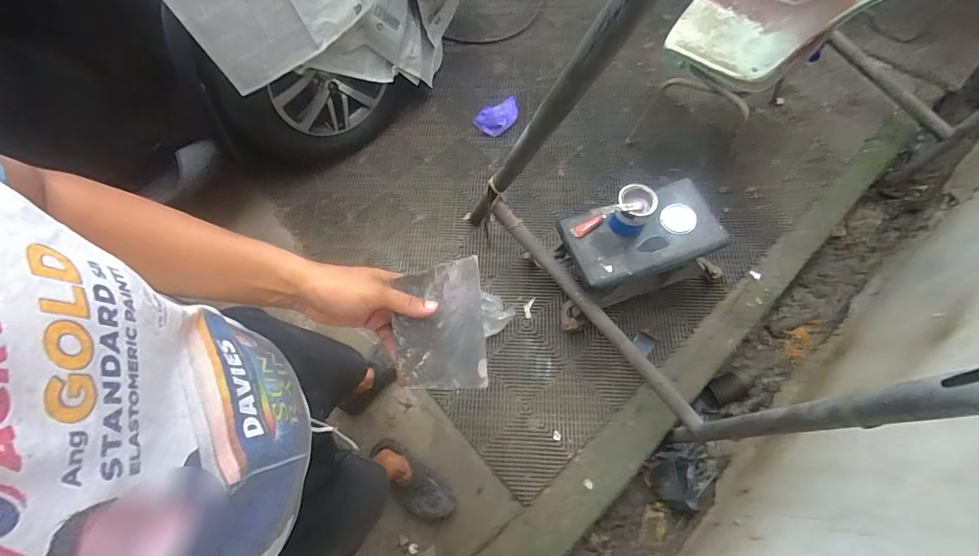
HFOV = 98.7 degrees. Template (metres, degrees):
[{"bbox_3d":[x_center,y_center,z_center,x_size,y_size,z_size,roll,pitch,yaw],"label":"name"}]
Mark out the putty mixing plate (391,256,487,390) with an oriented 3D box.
[{"bbox_3d":[-0.052,0.053,0.457,0.096,0.007,0.139,-3,93,-22],"label":"putty mixing plate"}]

